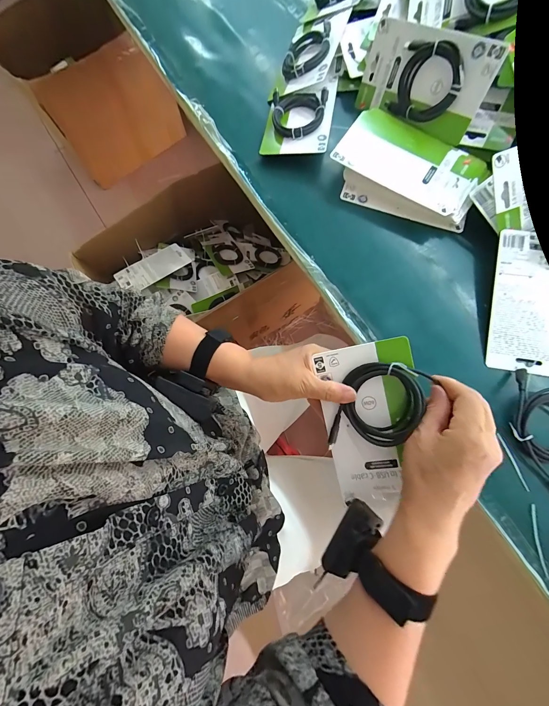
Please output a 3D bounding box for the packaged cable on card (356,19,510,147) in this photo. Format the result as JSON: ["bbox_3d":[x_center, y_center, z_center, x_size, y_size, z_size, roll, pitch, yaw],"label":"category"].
[{"bbox_3d":[0.199,-0.379,0.403,0.180,0.099,0.018,41,54,21],"label":"packaged cable on card"}]

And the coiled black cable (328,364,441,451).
[{"bbox_3d":[0.106,0.058,0.297,0.079,0.017,0.099,15,97,31],"label":"coiled black cable"}]

